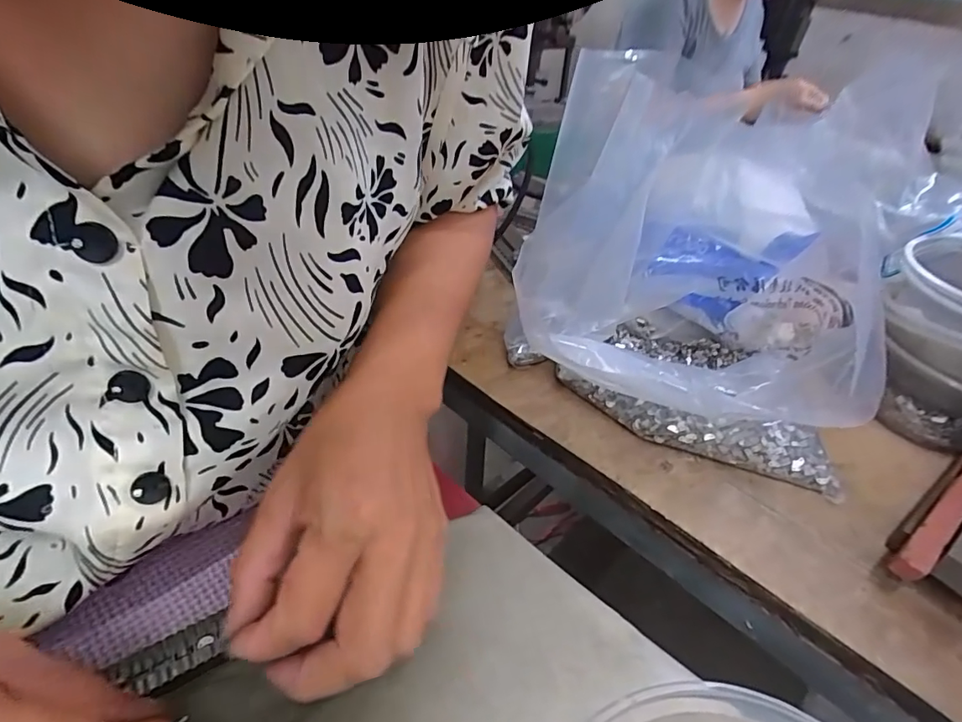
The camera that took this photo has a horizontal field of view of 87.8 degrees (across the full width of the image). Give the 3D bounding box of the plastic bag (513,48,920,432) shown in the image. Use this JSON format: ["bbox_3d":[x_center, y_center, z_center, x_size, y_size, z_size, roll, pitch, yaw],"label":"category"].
[{"bbox_3d":[0.174,-0.067,0.330,0.233,0.182,0.193,-26,50,-34],"label":"plastic bag"}]

